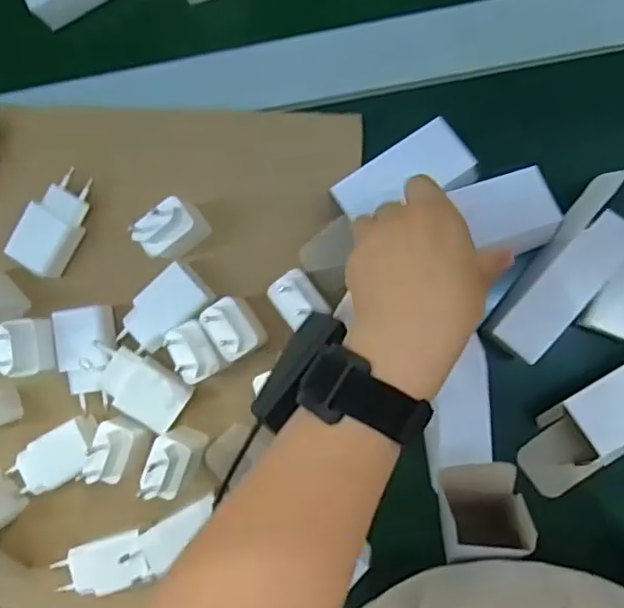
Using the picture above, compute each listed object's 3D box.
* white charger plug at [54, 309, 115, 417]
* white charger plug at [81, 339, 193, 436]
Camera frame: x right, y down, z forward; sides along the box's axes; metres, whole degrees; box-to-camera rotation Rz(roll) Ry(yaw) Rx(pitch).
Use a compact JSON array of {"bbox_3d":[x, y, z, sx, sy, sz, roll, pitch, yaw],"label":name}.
[{"bbox_3d":[-0.165,0.040,0.441,0.042,0.023,0.074,-9,87,7],"label":"white charger plug"},{"bbox_3d":[-0.128,0.057,0.440,0.080,0.032,0.042,29,92,7],"label":"white charger plug"}]

